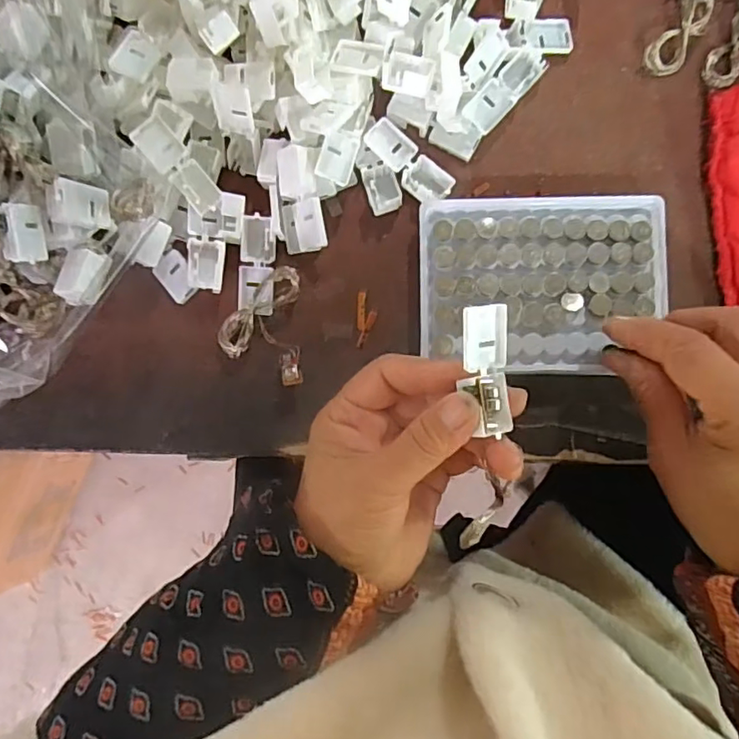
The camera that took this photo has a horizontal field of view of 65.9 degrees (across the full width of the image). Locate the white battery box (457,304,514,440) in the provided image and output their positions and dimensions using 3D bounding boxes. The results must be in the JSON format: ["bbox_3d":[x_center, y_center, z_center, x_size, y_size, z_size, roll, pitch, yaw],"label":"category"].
[{"bbox_3d":[0.049,0.000,0.236,0.021,0.011,0.053,-8,96,1],"label":"white battery box"}]

